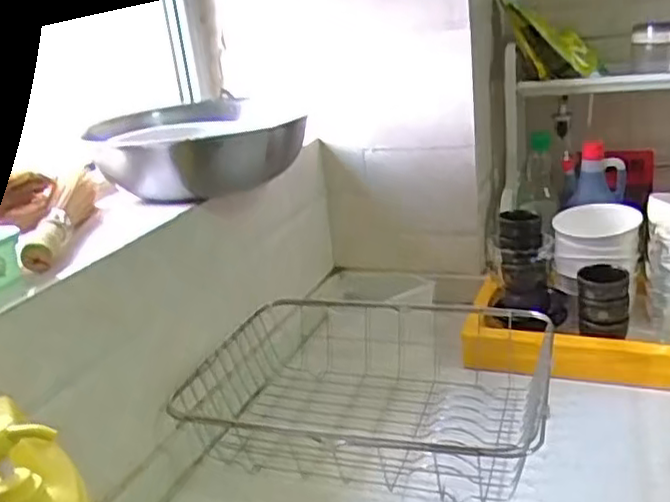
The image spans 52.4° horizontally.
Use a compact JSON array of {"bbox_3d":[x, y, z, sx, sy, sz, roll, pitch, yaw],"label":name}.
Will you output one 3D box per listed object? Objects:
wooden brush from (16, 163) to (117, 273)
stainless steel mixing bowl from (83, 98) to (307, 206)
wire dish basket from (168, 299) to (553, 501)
[{"bbox_3d":[-0.281,-0.044,0.726,0.032,0.044,0.254,-7,20,-3],"label":"wooden brush"},{"bbox_3d":[-0.177,-0.127,0.858,0.238,0.088,0.205,-14,22,-22],"label":"stainless steel mixing bowl"},{"bbox_3d":[0.041,0.153,0.807,0.358,0.101,0.276,2,22,21],"label":"wire dish basket"}]

